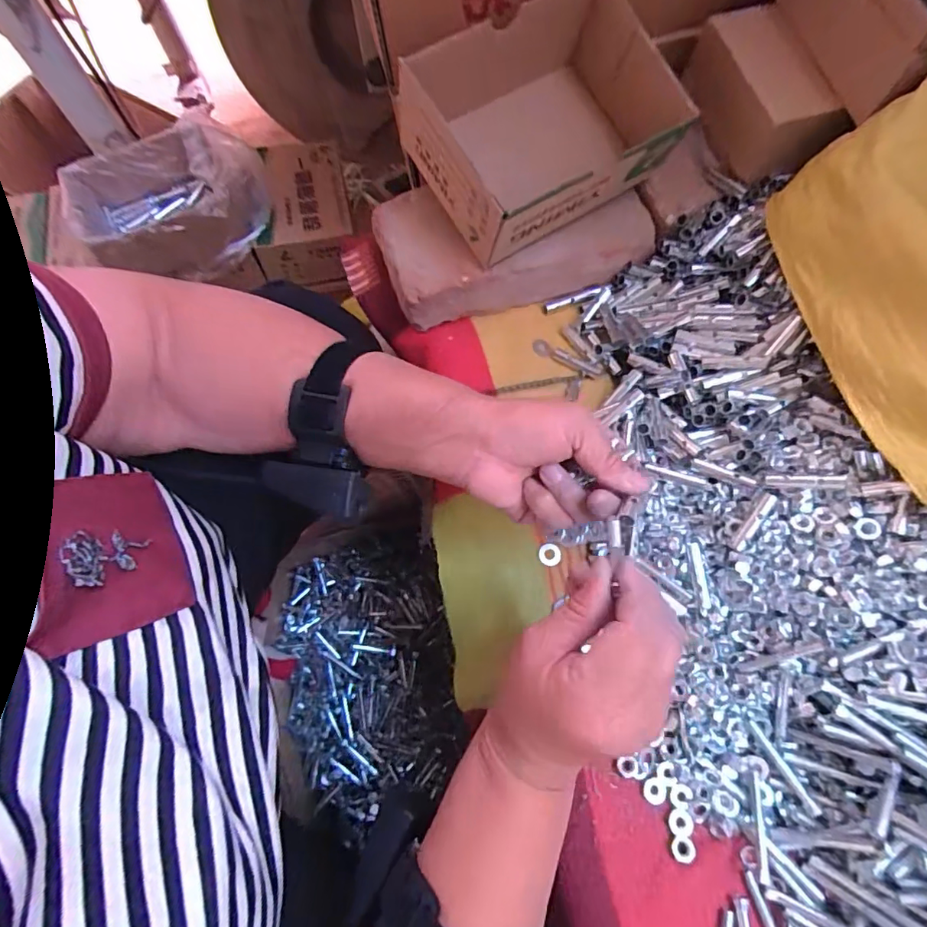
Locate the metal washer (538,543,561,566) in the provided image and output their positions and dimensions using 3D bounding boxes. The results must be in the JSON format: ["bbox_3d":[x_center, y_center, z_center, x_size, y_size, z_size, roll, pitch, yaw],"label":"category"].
[{"bbox_3d":[0.066,0.070,0.388,0.017,0.004,0.017,0,68,-1],"label":"metal washer"}]

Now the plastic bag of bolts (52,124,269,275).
[{"bbox_3d":[-0.353,-0.316,0.612,0.205,0.086,0.128,-8,71,-1],"label":"plastic bag of bolts"}]

